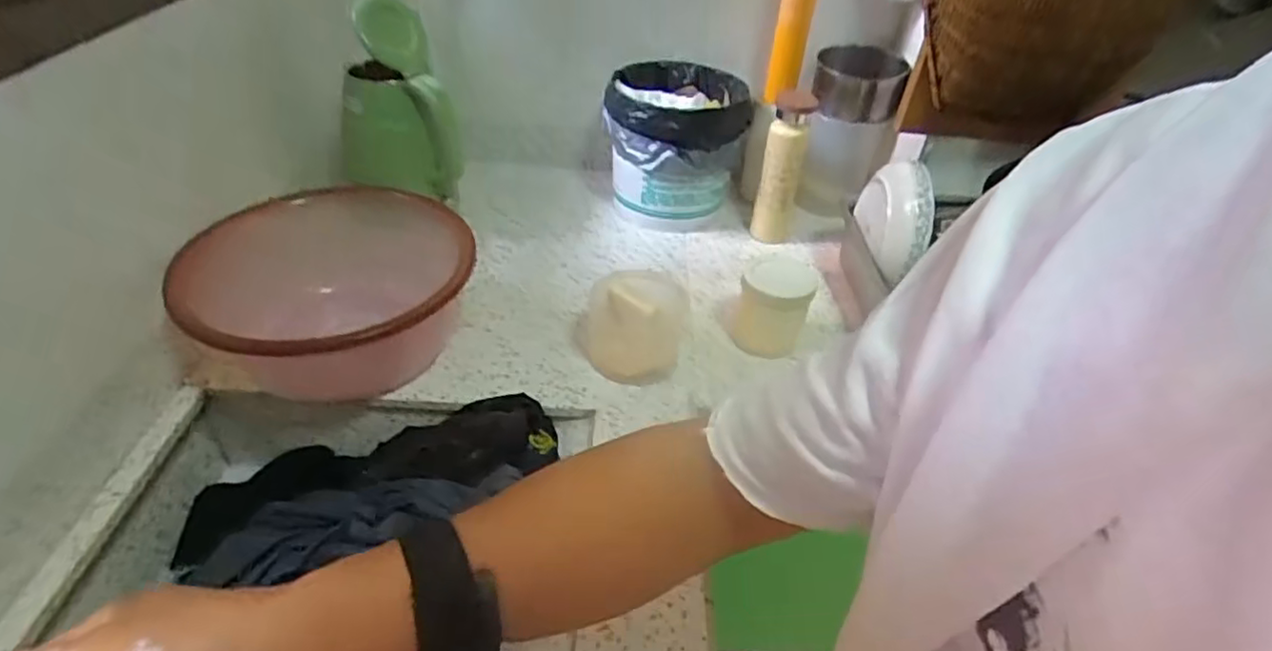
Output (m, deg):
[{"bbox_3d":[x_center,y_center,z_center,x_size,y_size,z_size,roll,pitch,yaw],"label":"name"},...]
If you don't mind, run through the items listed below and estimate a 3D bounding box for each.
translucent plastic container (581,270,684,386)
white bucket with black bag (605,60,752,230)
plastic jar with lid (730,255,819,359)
[{"bbox_3d":[-0.004,-0.001,0.787,0.121,0.083,0.125,3,39,-3],"label":"translucent plastic container"},{"bbox_3d":[0.058,-0.281,1.035,0.203,0.196,0.198,4,39,-3],"label":"white bucket with black bag"},{"bbox_3d":[0.170,-0.025,0.817,0.084,0.106,0.082,4,39,-3],"label":"plastic jar with lid"}]

